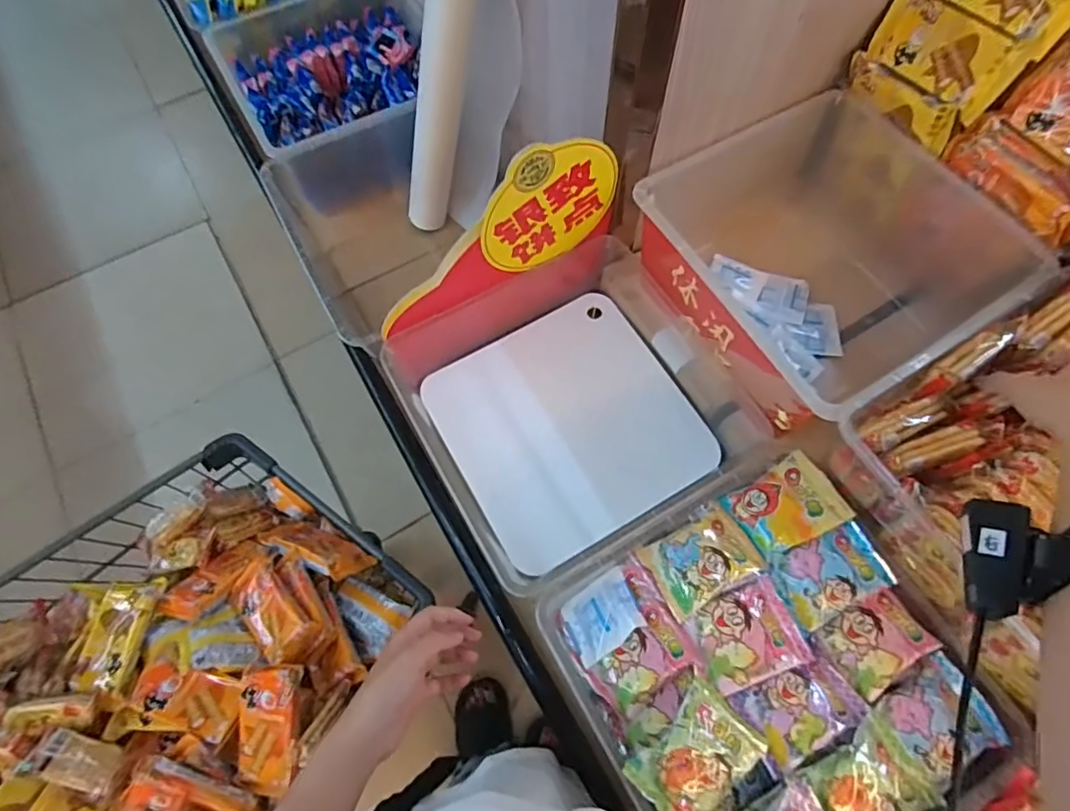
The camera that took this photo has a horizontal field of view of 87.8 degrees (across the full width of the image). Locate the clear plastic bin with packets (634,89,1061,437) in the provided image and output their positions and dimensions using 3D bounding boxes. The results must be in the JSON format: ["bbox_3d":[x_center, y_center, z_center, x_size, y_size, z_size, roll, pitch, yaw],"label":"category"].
[{"bbox_3d":[0.286,-0.144,0.631,0.322,0.205,0.330,-37,71,-14],"label":"clear plastic bin with packets"}]

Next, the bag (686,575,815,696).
[{"bbox_3d":[0.185,0.200,0.488,0.089,0.015,0.075,-20,68,-8],"label":"bag"}]

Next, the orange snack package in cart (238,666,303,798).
[{"bbox_3d":[-0.270,0.328,0.564,0.059,0.009,0.118,1,85,7],"label":"orange snack package in cart"}]

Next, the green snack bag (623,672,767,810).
[{"bbox_3d":[0.130,0.283,0.442,0.095,0.030,0.078,-43,72,-16],"label":"green snack bag"}]

